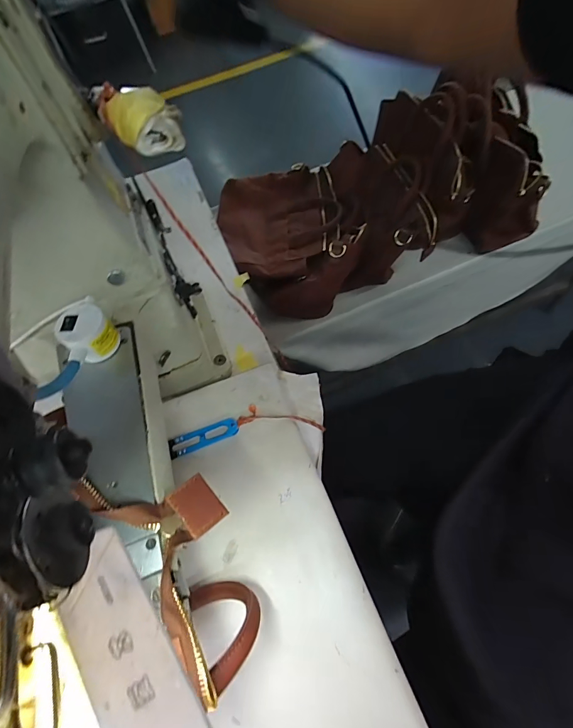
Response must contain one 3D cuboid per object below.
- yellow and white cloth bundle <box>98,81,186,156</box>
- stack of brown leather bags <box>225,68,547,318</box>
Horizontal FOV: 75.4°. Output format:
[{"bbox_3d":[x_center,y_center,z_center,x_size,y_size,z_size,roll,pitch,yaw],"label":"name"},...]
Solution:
[{"bbox_3d":[-0.096,-0.163,0.244,0.042,0.029,0.048,-31,63,-9],"label":"yellow and white cloth bundle"},{"bbox_3d":[0.159,-0.337,0.733,0.591,0.195,0.345,-20,62,-4],"label":"stack of brown leather bags"}]

